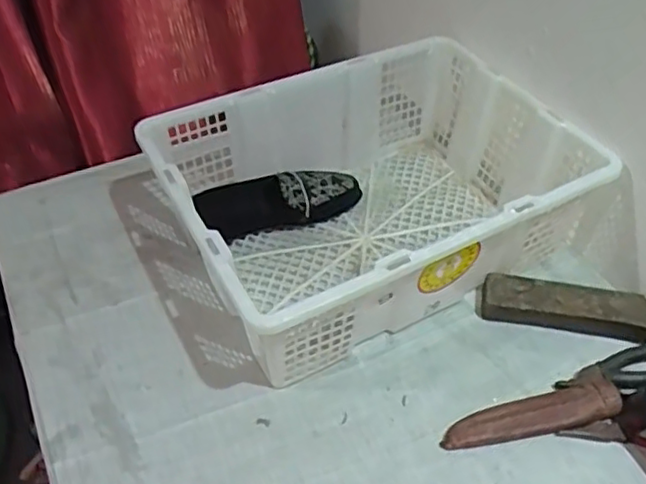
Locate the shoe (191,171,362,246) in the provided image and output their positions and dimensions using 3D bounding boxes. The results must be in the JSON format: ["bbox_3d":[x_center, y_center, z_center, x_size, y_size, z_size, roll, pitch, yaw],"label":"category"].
[{"bbox_3d":[-0.056,-0.056,0.884,0.226,0.066,0.072,-15,47,-15],"label":"shoe"}]

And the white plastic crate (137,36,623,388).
[{"bbox_3d":[0.061,-0.060,0.815,0.479,0.178,0.349,-22,49,-21],"label":"white plastic crate"}]

